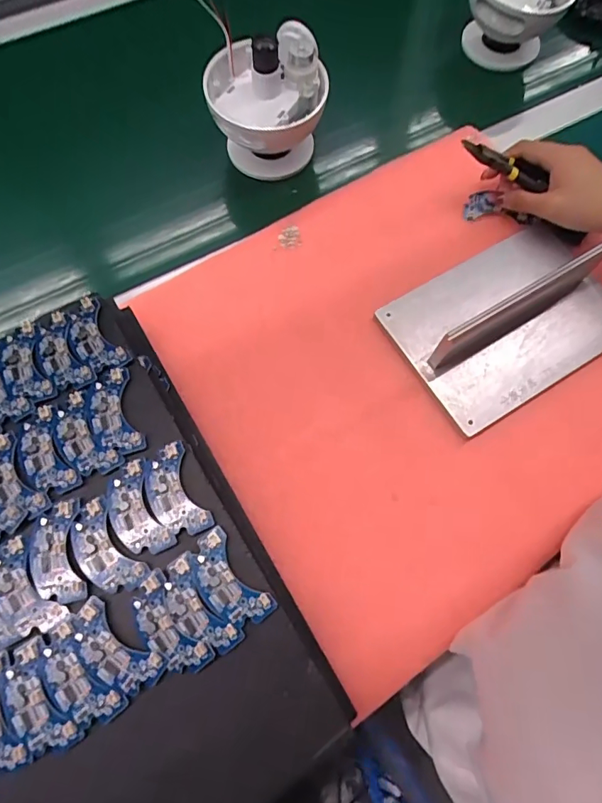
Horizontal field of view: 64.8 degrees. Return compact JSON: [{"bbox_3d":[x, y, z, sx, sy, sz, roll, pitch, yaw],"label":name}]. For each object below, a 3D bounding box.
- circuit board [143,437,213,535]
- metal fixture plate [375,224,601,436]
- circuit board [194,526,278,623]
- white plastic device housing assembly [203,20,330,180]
[{"bbox_3d":[-0.087,0.062,0.325,0.035,0.007,0.063,-25,73,-10],"label":"circuit board"},{"bbox_3d":[0.190,-0.081,0.417,0.199,0.059,0.140,-30,74,-11],"label":"metal fixture plate"},{"bbox_3d":[-0.048,0.117,0.309,0.033,0.005,0.065,-36,76,-13],"label":"circuit board"},{"bbox_3d":[-0.035,-0.306,0.483,0.113,0.108,0.113,-8,71,-4],"label":"white plastic device housing assembly"}]

